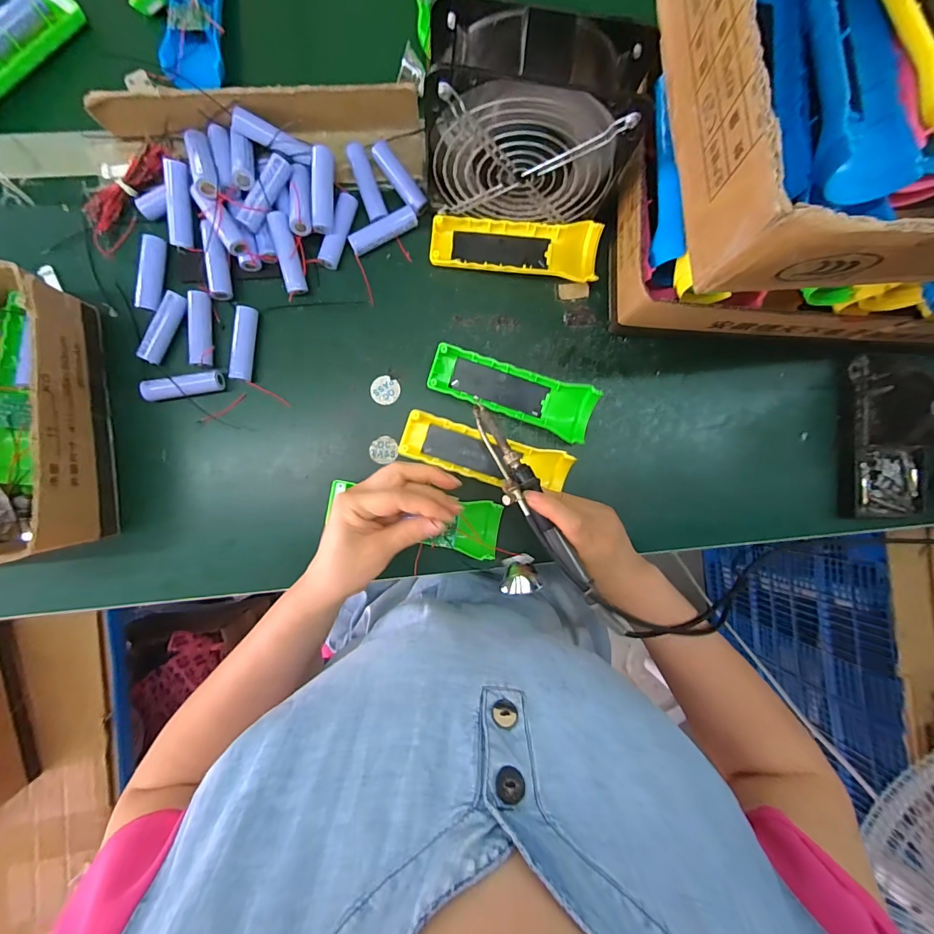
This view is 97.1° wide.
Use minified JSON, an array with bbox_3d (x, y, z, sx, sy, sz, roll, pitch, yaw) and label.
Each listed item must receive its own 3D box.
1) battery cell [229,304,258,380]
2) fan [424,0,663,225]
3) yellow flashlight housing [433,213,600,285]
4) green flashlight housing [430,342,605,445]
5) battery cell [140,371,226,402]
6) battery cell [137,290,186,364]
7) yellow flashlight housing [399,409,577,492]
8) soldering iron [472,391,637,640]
[{"bbox_3d":[-0.204,-0.113,0.375,0.018,0.015,0.067,4,88,0],"label":"battery cell"},{"bbox_3d":[0.048,-0.258,0.320,0.154,0.136,0.069,4,90,-3],"label":"fan"},{"bbox_3d":[0.045,-0.206,0.387,0.154,0.028,0.051,7,88,0],"label":"yellow flashlight housing"},{"bbox_3d":[0.044,-0.071,0.384,0.155,0.031,0.049,21,88,0],"label":"green flashlight housing"},{"bbox_3d":[-0.255,-0.072,0.372,0.066,0.015,0.019,-9,88,-1],"label":"battery cell"},{"bbox_3d":[-0.275,-0.125,0.369,0.017,0.014,0.065,25,88,0],"label":"battery cell"},{"bbox_3d":[0.017,-0.011,0.383,0.155,0.032,0.042,16,88,0],"label":"yellow flashlight housing"},{"bbox_3d":[0.056,0.039,0.313,0.030,0.021,0.206,-31,81,-2],"label":"soldering iron"}]

